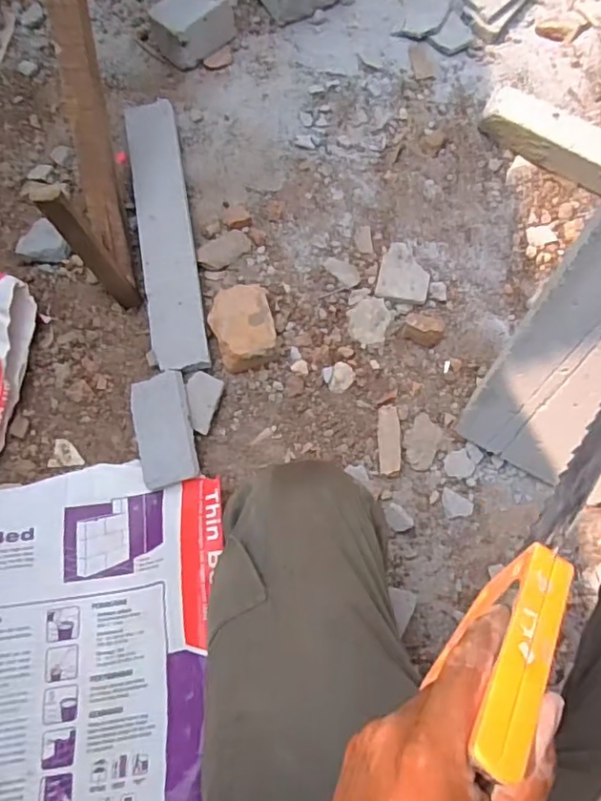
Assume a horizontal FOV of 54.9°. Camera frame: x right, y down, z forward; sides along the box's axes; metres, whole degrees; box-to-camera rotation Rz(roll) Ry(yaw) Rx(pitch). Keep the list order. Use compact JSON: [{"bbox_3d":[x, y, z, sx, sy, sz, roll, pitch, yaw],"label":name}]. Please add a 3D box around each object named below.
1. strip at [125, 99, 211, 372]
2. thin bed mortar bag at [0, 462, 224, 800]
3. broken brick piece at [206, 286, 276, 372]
[{"bbox_3d":[-0.197,-0.251,0.847,0.079,0.042,0.449,-10,74,-1],"label":"strip"},{"bbox_3d":[-0.292,0.333,0.640,0.376,0.081,0.506,0,74,2],"label":"thin bed mortar bag"},{"bbox_3d":[-0.078,-0.099,0.793,0.082,0.050,0.112,-12,74,-2],"label":"broken brick piece"}]

